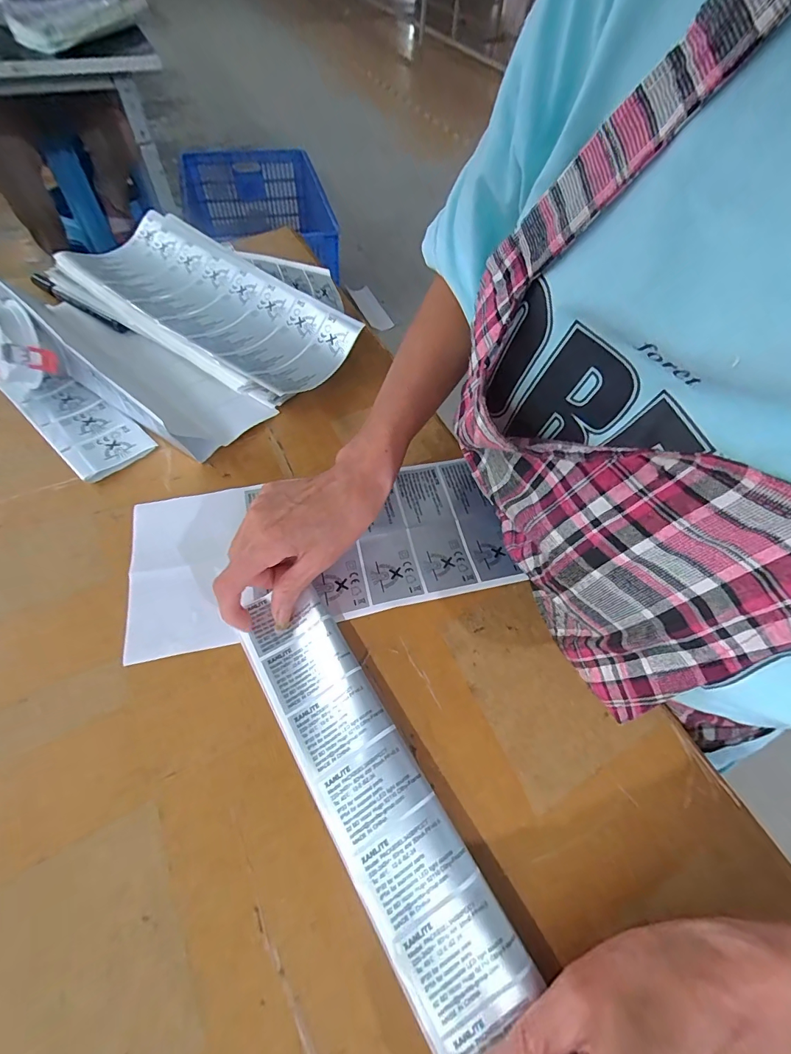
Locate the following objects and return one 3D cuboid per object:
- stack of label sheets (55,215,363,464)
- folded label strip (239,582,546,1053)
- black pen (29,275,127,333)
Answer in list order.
[{"bbox_3d":[-0.211,-0.220,0.434,0.325,0.045,0.230,38,63,18],"label":"stack of label sheets"},{"bbox_3d":[-0.014,0.158,0.245,0.067,0.018,0.273,-27,63,-19],"label":"folded label strip"},{"bbox_3d":[-0.343,-0.242,0.446,0.147,0.009,0.008,31,61,14],"label":"black pen"}]

